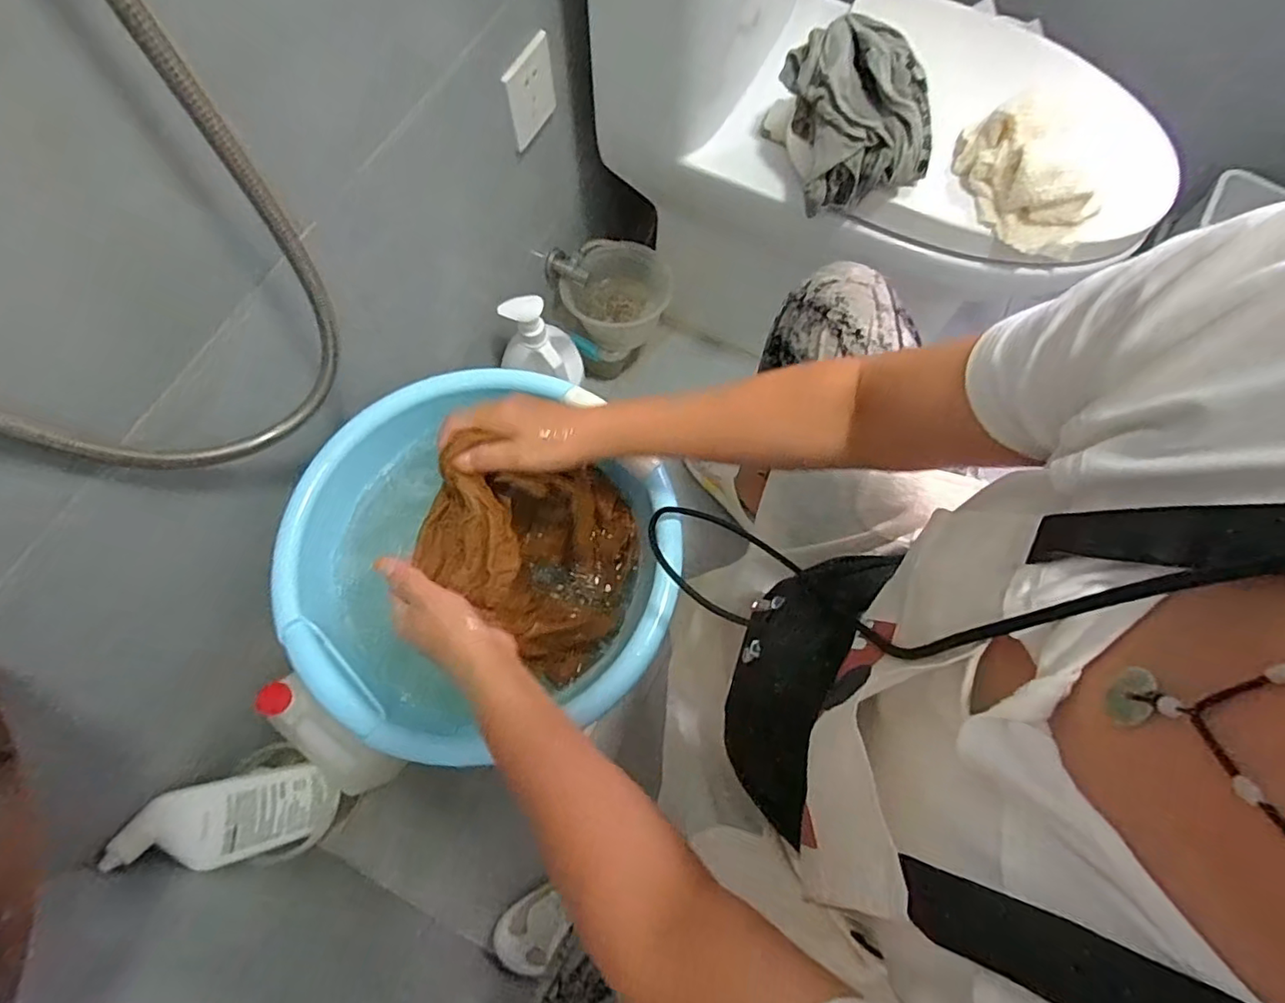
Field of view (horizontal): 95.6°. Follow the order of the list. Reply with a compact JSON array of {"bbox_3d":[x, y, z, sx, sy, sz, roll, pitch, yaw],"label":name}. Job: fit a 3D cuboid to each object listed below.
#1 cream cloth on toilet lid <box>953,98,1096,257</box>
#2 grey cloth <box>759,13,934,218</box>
[{"bbox_3d":[0.425,-0.362,0.646,0.090,0.075,0.163,-37,76,-13],"label":"cream cloth on toilet lid"},{"bbox_3d":[0.235,-0.438,0.674,0.125,0.135,0.199,-12,72,-6],"label":"grey cloth"}]

